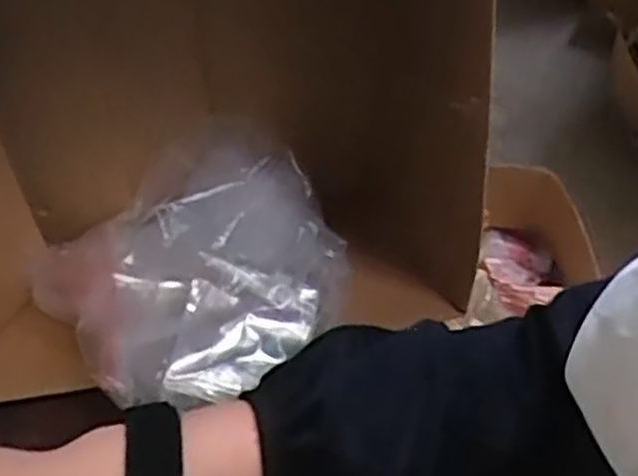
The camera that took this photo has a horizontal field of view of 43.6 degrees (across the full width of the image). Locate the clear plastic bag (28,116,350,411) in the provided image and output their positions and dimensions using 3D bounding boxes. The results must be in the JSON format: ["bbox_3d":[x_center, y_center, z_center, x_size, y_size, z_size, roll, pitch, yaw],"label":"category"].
[{"bbox_3d":[-0.073,0.006,0.456,0.157,0.050,0.160,-32,49,-28],"label":"clear plastic bag"}]

